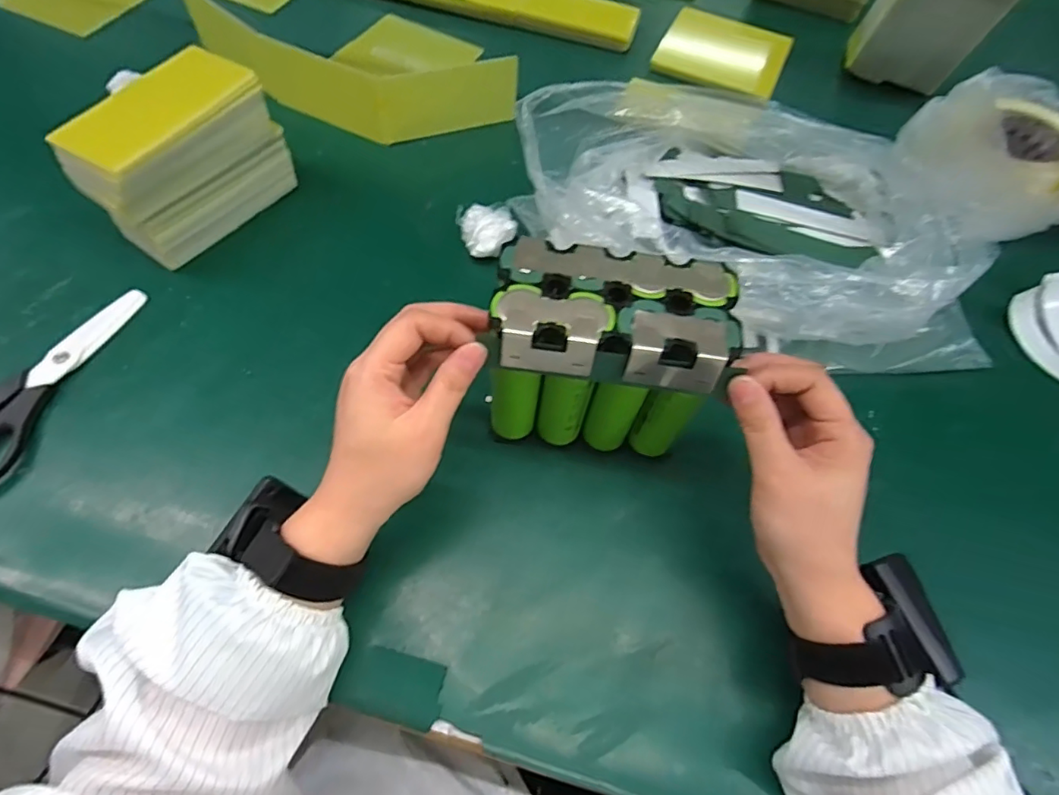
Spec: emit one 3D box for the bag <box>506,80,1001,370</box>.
[{"bbox_3d":[0.181,-0.152,0.465,0.378,0.110,0.202,10,62,2],"label":"bag"}]

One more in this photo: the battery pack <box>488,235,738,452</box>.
[{"bbox_3d":[0.046,-0.023,0.360,0.132,0.131,0.073,7,62,0],"label":"battery pack"}]

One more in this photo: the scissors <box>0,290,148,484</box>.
[{"bbox_3d":[-0.382,-0.014,0.414,0.074,0.016,0.194,16,63,5],"label":"scissors"}]

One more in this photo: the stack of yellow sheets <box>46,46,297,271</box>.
[{"bbox_3d":[-0.297,-0.203,0.468,0.083,0.110,0.156,32,65,13],"label":"stack of yellow sheets"}]

